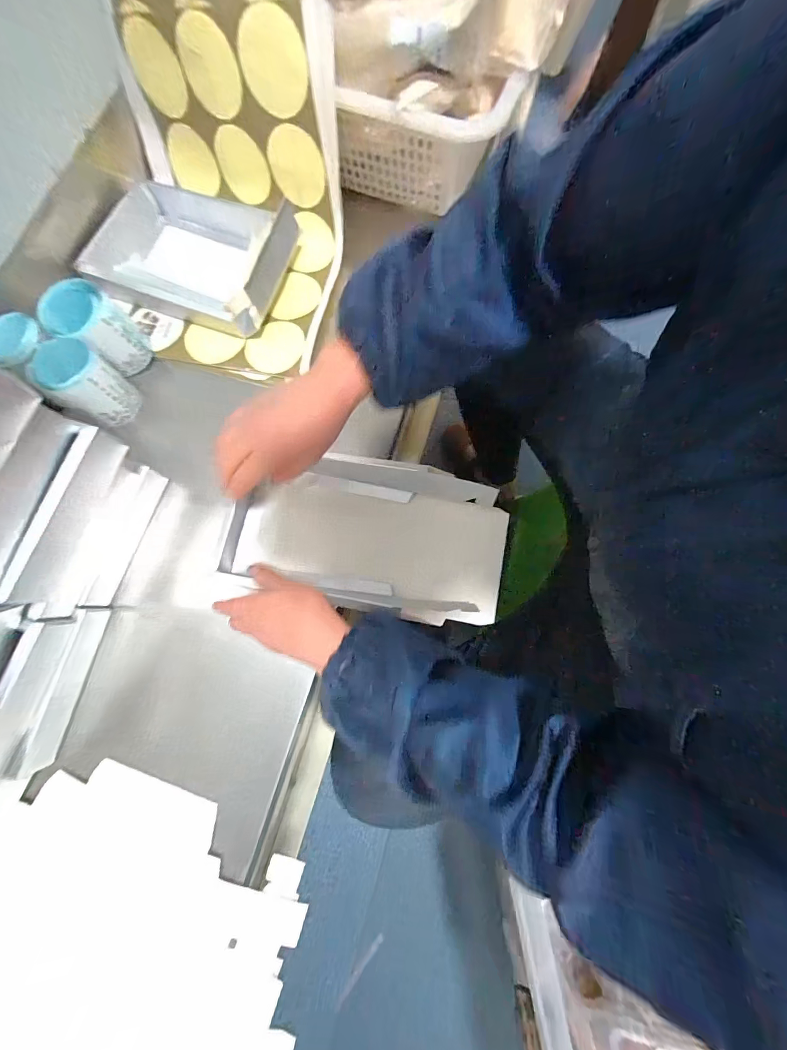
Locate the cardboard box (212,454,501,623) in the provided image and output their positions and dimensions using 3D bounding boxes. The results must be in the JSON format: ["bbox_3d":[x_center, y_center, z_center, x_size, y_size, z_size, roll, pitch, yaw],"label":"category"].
[{"bbox_3d":[-0.028,0.012,0.428,0.312,0.059,0.161,7,78,0],"label":"cardboard box"}]

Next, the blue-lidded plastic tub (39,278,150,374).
[{"bbox_3d":[-0.356,-0.235,0.454,0.071,0.080,0.069,0,78,-1],"label":"blue-lidded plastic tub"}]

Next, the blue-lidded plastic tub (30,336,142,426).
[{"bbox_3d":[-0.361,-0.165,0.441,0.070,0.079,0.066,33,79,6],"label":"blue-lidded plastic tub"}]

